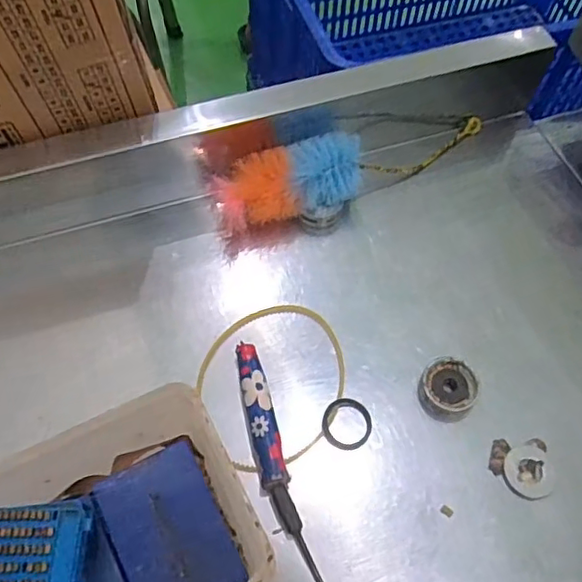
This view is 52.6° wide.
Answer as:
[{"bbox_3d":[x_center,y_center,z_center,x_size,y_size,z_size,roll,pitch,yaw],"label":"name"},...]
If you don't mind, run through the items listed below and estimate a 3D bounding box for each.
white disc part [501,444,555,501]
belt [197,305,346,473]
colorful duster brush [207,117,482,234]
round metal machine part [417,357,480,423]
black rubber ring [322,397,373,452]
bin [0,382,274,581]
[{"bbox_3d":[0.193,0.147,0.477,0.039,0.006,0.041,-15,63,-10],"label":"white disc part"},{"bbox_3d":[-0.012,0.077,0.508,0.128,0.009,0.132,1,61,-2],"label":"belt"},{"bbox_3d":[0.073,-0.134,0.599,0.314,0.053,0.072,-17,64,-11],"label":"colorful duster brush"},{"bbox_3d":[0.135,0.084,0.506,0.051,0.014,0.052,1,61,-2],"label":"round metal machine part"},{"bbox_3d":[0.047,0.112,0.496,0.043,0.008,0.043,1,61,-2],"label":"black rubber ring"},{"bbox_3d":[-0.158,0.189,0.385,0.248,0.088,0.143,-25,65,-15],"label":"bin"}]

